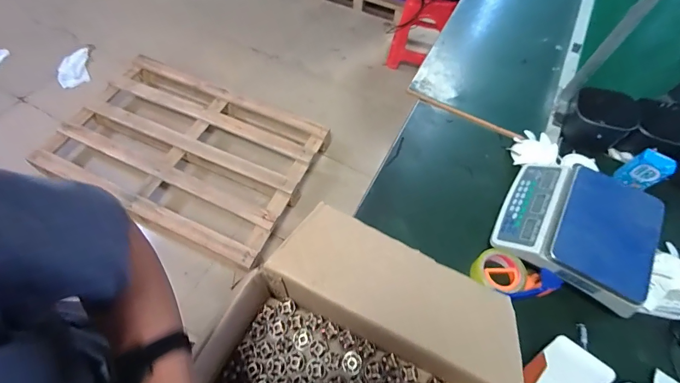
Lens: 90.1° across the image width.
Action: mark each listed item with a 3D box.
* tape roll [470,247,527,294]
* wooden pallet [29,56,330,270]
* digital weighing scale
[{"bbox_3d":[0.346,0.166,0.724,0.104,0.039,0.097,1,60,-3],"label":"tape roll"},{"bbox_3d":[-0.739,-0.194,1.669,1.184,0.162,0.766,23,61,10],"label":"wooden pallet"},{"bbox_3d":[0.510,0.073,0.735,0.279,0.096,0.259,27,62,12],"label":"digital weighing scale"}]

